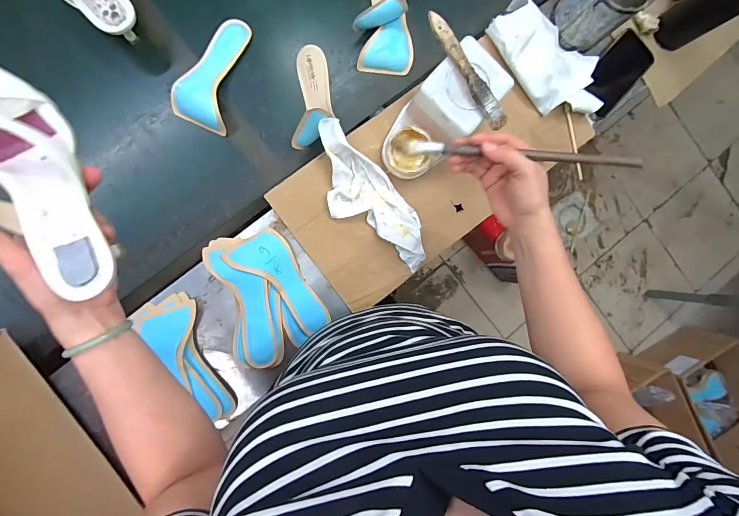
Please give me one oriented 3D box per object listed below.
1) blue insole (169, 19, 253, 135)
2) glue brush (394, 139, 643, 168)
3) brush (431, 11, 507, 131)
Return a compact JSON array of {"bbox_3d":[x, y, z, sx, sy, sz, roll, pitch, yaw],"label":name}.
[{"bbox_3d":[-0.252,-0.303,0.571,0.084,0.027,0.186,16,85,-2],"label":"blue insole"},{"bbox_3d":[0.165,-0.119,0.404,0.270,0.018,0.014,5,86,5],"label":"glue brush"},{"bbox_3d":[0.135,-0.253,0.484,0.023,0.024,0.171,-34,95,-7],"label":"brush"}]

